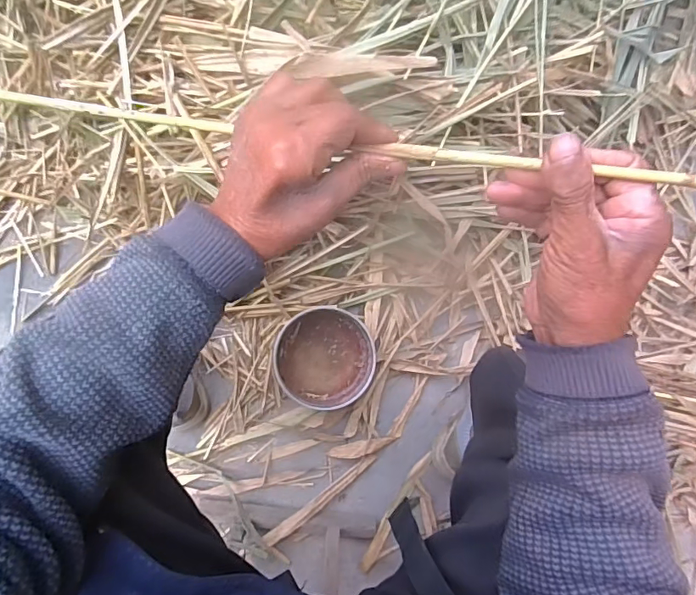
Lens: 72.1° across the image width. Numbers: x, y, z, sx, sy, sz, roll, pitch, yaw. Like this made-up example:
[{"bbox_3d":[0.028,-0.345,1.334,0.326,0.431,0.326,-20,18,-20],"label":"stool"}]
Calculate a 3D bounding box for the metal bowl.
[{"bbox_3d":[-0.039,0.098,0.779,0.152,0.056,0.160,1,89,-6],"label":"metal bowl"}]

